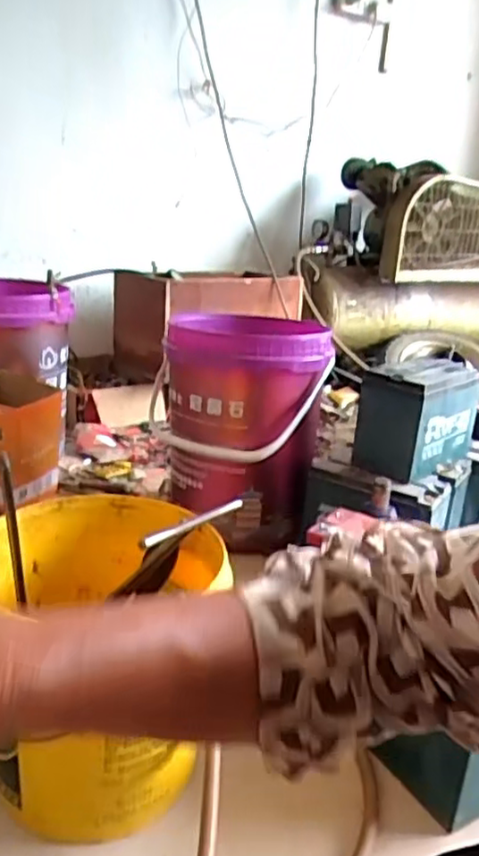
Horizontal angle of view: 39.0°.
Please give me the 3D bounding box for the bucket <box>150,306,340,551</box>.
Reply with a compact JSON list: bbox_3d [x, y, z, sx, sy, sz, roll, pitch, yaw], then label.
[{"bbox_3d":[-0.005,-0.005,1.251,0.292,0.389,0.257,3,10,-2],"label":"bucket"}]

